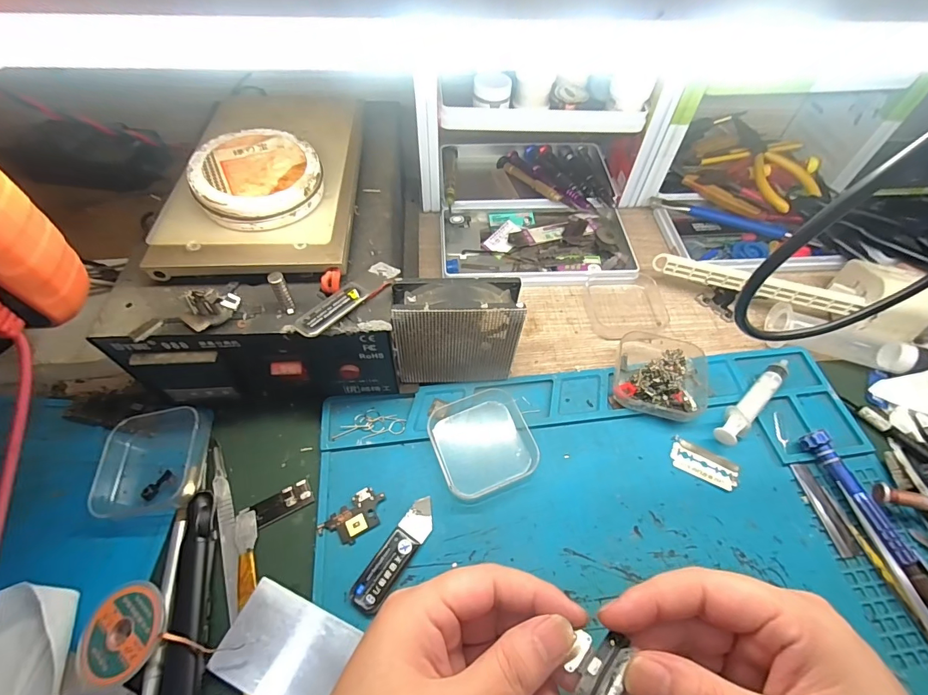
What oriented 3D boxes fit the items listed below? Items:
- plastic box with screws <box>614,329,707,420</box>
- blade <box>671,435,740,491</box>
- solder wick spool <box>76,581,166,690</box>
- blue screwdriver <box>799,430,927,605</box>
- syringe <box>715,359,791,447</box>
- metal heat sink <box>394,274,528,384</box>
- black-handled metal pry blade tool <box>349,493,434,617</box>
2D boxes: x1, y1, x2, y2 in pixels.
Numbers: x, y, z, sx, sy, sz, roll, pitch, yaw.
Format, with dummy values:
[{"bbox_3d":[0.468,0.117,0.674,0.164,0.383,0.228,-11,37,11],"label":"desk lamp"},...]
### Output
[{"bbox_3d":[0.145,0.021,0.310,0.062,0.024,0.062,14,56,8],"label":"plastic box with screws"},{"bbox_3d":[0.162,0.078,0.282,0.042,0.004,0.023,25,59,15],"label":"blade"},{"bbox_3d":[-0.175,0.147,0.214,0.041,0.011,0.042,1,55,-1],"label":"solder wick spool"},{"bbox_3d":[0.250,0.101,0.258,0.016,0.016,0.103,-12,57,-10],"label":"blue screwdriver"},{"bbox_3d":[0.209,0.039,0.300,0.087,0.016,0.019,-32,62,-21],"label":"syringe"},{"bbox_3d":[-0.005,-0.007,0.284,0.079,0.085,0.028,-4,56,-4],"label":"metal heat sink"},{"bbox_3d":[-0.039,0.120,0.247,0.019,0.004,0.066,29,60,18],"label":"black-handled metal pry blade tool"}]

